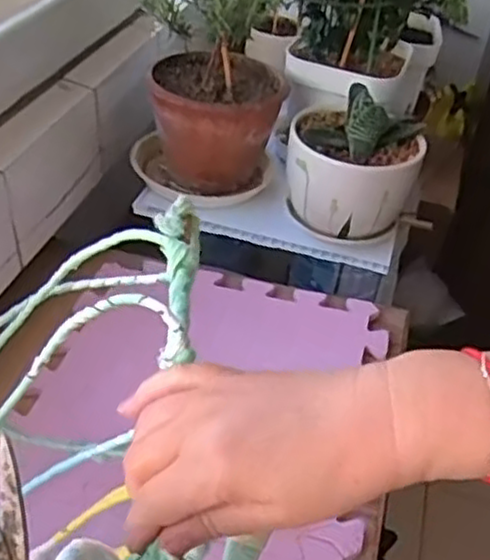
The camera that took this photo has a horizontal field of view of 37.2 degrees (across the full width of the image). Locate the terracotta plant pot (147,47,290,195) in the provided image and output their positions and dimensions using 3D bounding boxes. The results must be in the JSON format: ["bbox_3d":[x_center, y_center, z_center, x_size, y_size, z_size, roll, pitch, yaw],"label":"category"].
[{"bbox_3d":[-0.034,-0.183,0.848,0.141,0.129,0.145,4,38,-3],"label":"terracotta plant pot"}]

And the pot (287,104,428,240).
[{"bbox_3d":[0.120,-0.126,0.804,0.135,0.102,0.150,14,39,9],"label":"pot"}]

